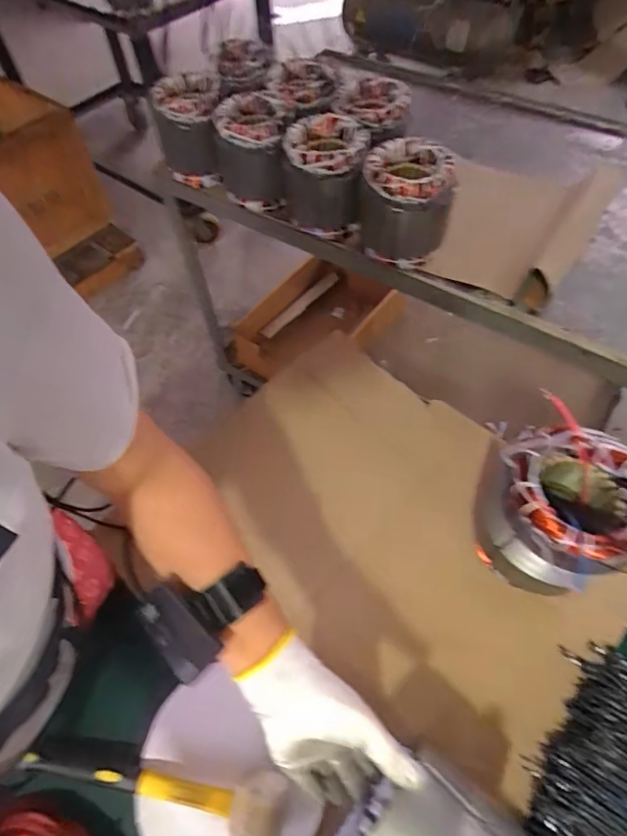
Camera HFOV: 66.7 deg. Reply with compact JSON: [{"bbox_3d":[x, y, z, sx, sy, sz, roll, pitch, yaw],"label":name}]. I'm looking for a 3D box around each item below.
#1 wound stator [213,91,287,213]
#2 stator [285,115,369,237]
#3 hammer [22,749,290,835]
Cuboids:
[{"bbox_3d":[-0.114,-0.493,0.888,0.130,0.152,0.152,-5,58,0],"label":"wound stator"},{"bbox_3d":[0.021,-0.422,0.850,0.142,0.161,0.144,0,59,3],"label":"stator"},{"bbox_3d":[-0.168,0.366,0.466,0.284,0.047,0.058,4,59,5],"label":"hammer"}]

